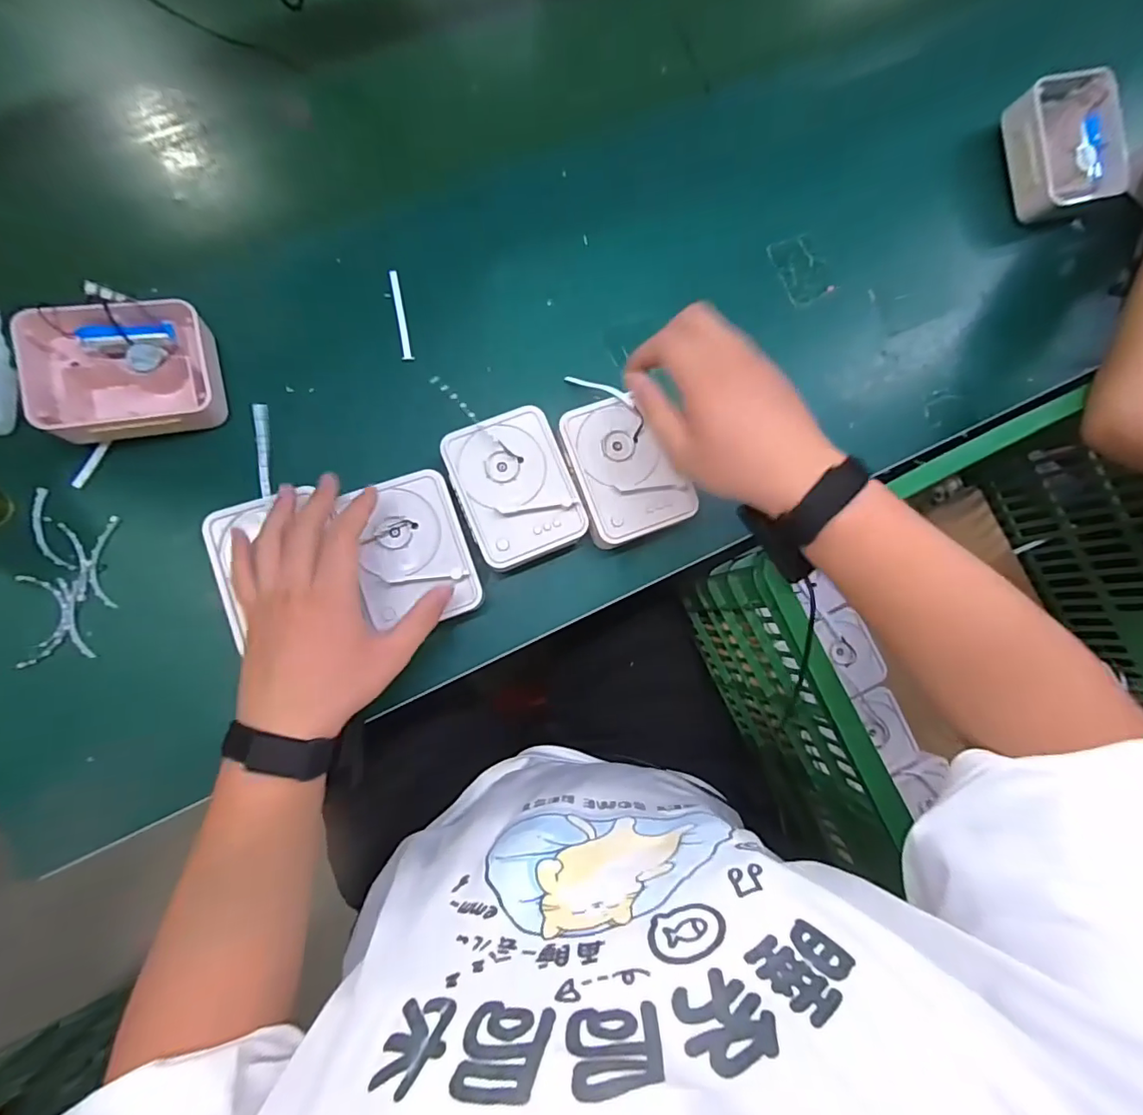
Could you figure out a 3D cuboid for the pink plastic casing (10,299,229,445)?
[{"bbox_3d":[-0.373,-0.155,0.446,0.129,0.058,0.106,-7,84,-6],"label":"pink plastic casing"}]

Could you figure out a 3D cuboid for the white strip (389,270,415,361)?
[{"bbox_3d":[-0.162,-0.231,0.499,0.008,0.004,0.089,-10,84,-6],"label":"white strip"}]

